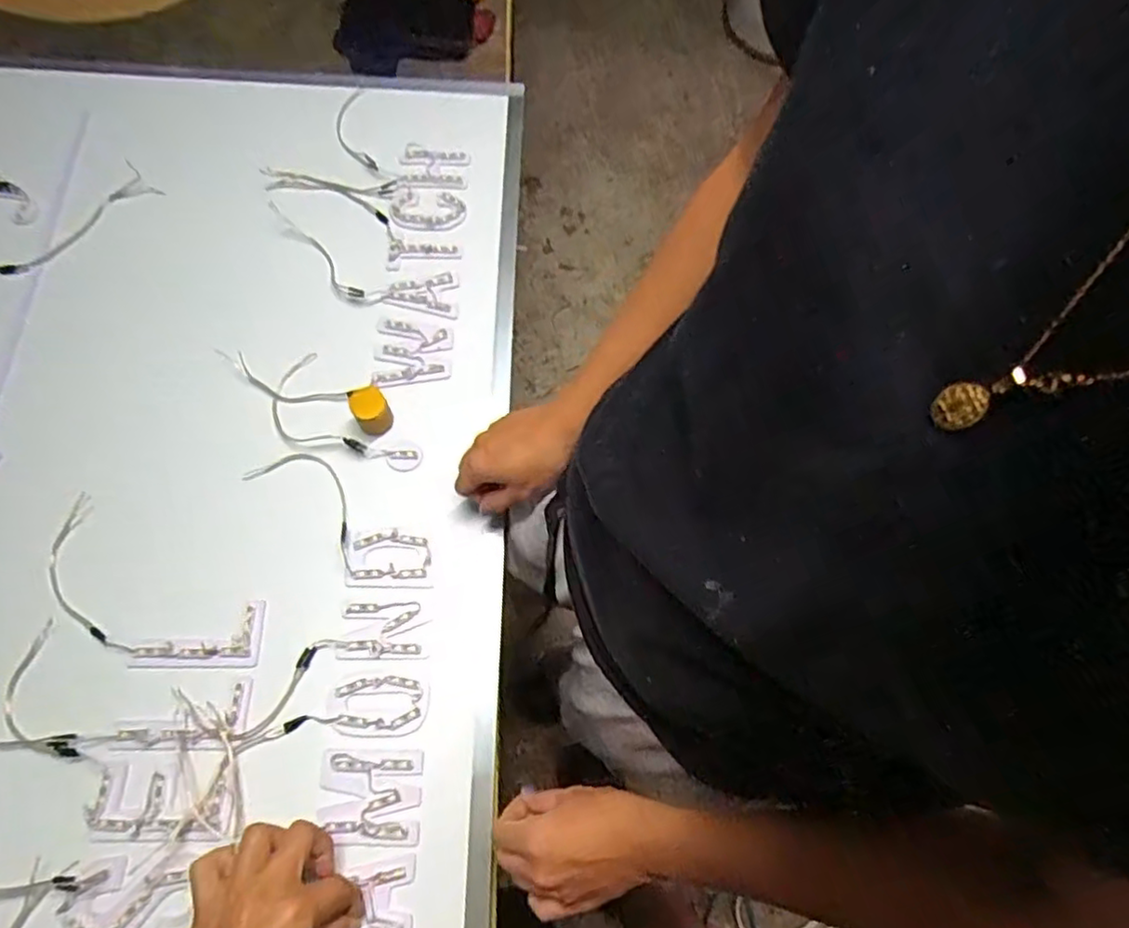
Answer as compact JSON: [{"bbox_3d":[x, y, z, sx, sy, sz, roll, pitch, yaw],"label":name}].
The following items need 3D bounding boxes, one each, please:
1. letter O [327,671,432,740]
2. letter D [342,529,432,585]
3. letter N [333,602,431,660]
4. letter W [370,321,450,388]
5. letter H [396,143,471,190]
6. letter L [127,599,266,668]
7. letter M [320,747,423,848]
[{"bbox_3d":[-0.156,0.204,0.551,0.083,0.004,0.051,-4,68,-3],"label":"letter O"},{"bbox_3d":[-0.163,0.085,0.597,0.076,0.004,0.046,-5,68,-4],"label":"letter D"},{"bbox_3d":[-0.159,0.146,0.574,0.077,0.005,0.048,-1,68,-2],"label":"letter N"},{"bbox_3d":[-0.157,-0.114,0.675,0.076,0.016,0.070,-4,68,-3],"label":"letter W"},{"bbox_3d":[-0.151,-0.343,0.753,0.079,0.009,0.060,2,70,-4],"label":"letter H"},{"bbox_3d":[-0.318,0.147,0.564,0.107,0.007,0.055,0,68,-2],"label":"letter L"},{"bbox_3d":[-0.157,0.270,0.529,0.079,0.007,0.070,0,68,-2],"label":"letter M"}]

